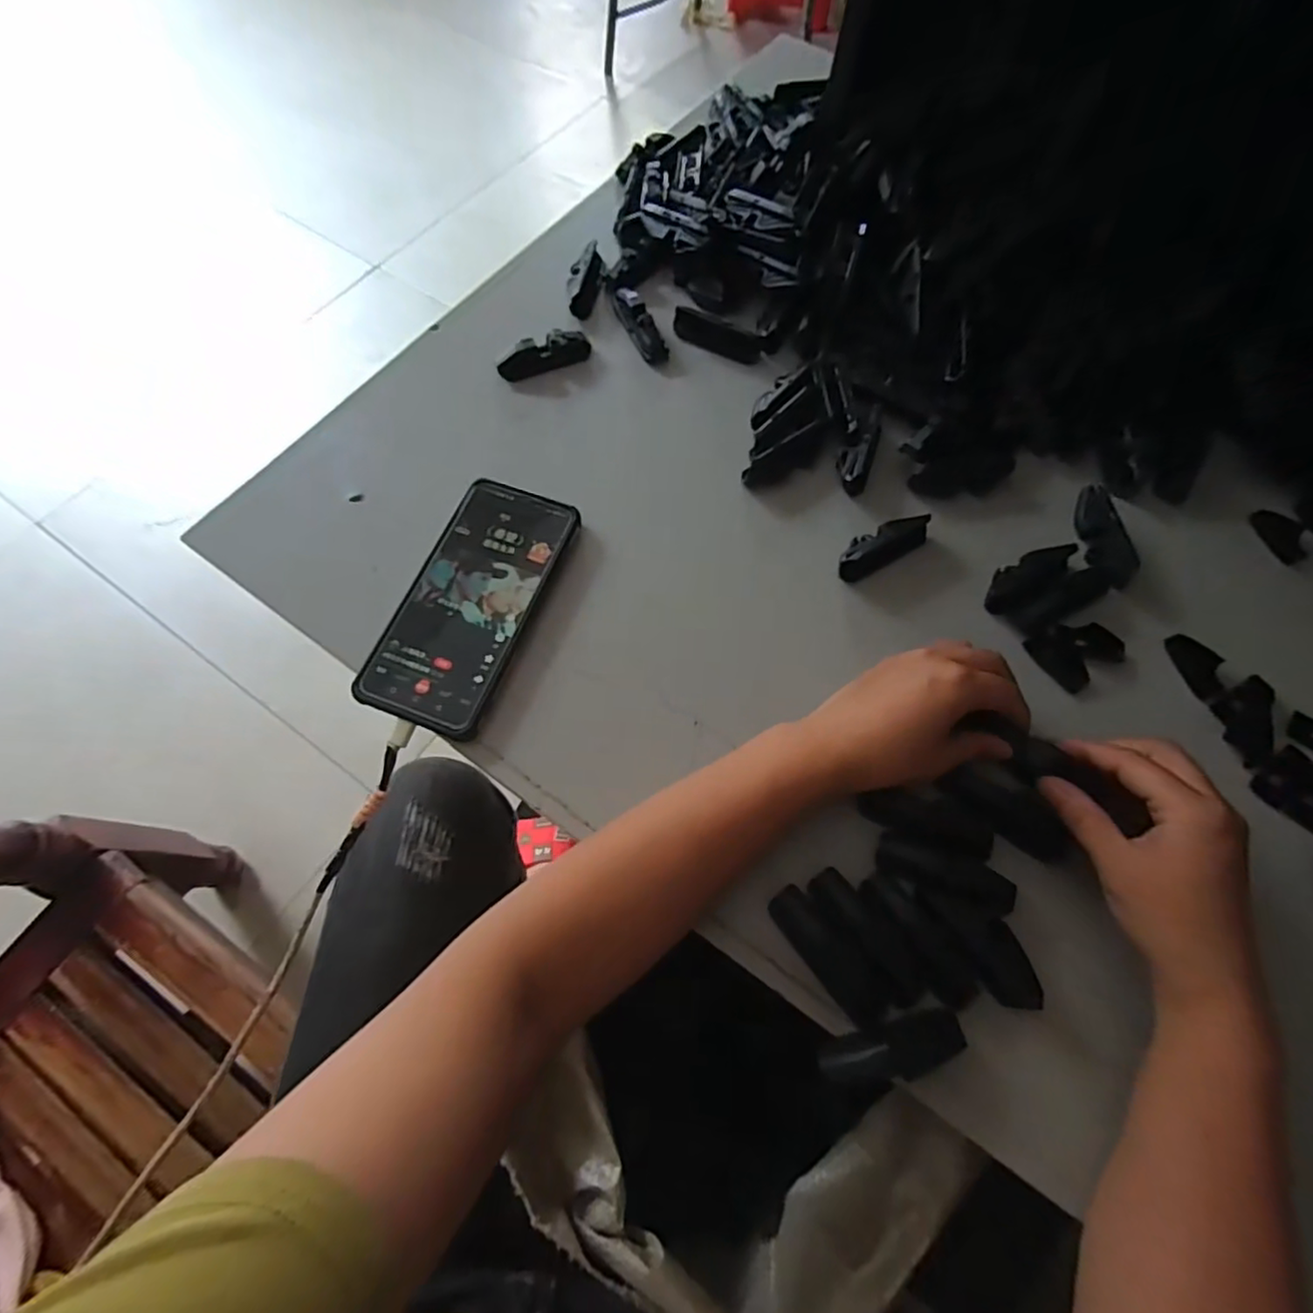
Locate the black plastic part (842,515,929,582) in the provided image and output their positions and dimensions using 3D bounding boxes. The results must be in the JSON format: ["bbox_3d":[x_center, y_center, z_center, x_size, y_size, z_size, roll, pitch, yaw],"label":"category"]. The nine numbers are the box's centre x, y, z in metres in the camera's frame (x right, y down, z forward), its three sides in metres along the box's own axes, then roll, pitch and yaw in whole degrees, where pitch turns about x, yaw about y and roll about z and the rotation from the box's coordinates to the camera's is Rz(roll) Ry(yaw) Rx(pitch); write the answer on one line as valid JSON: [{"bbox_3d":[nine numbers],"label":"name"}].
[{"bbox_3d":[0.152,-0.076,0.417,0.072,0.018,0.024,-29,72,-11],"label":"black plastic part"}]

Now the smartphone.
[{"bbox_3d":[-0.116,-0.035,0.397,0.080,0.013,0.167,19,70,7],"label":"smartphone"}]

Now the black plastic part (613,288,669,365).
[{"bbox_3d":[-0.015,-0.262,0.487,0.018,0.021,0.077,-26,71,-10],"label":"black plastic part"}]

